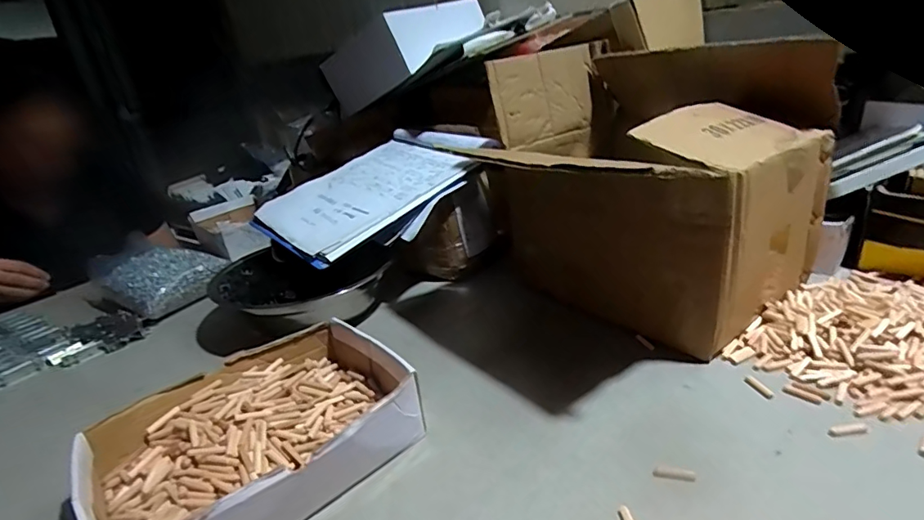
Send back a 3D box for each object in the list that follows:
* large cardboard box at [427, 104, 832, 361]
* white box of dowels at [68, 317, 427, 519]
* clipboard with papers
[{"bbox_3d":[0.233,-0.060,0.610,0.222,0.245,0.295,-22,26,-33],"label":"large cardboard box"},{"bbox_3d":[-0.175,0.150,0.430,0.252,0.059,0.197,-26,29,-38],"label":"white box of dowels"},{"bbox_3d":[-0.129,-0.106,0.734,0.315,0.033,0.230,-38,43,-26],"label":"clipboard with papers"}]

